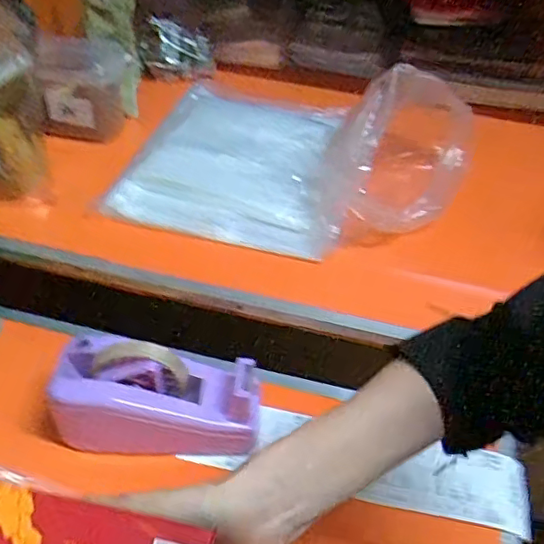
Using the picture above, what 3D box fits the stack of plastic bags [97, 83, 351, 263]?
[{"bbox_3d":[-0.032,-0.153,0.761,0.266,0.031,0.292,13,45,9],"label":"stack of plastic bags"}]

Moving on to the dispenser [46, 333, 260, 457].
[{"bbox_3d":[-0.107,0.123,0.568,0.199,0.099,0.080,4,44,-1],"label":"dispenser"}]

